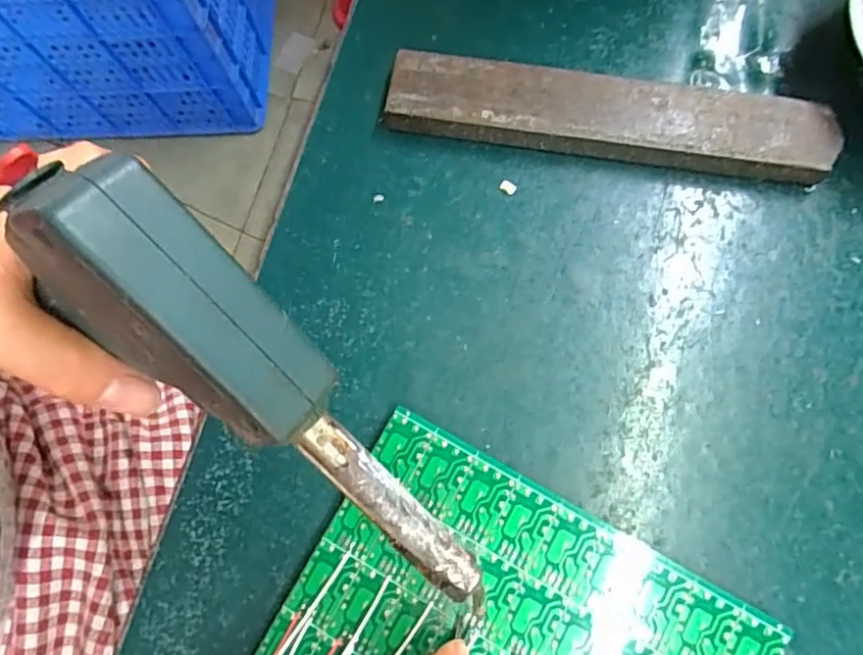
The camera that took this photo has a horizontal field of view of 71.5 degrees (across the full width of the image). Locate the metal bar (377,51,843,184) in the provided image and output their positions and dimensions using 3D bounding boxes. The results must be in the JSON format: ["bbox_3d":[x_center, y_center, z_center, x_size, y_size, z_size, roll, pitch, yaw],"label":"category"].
[{"bbox_3d":[0.080,-0.097,0.277,0.197,0.020,0.033,8,76,6],"label":"metal bar"}]

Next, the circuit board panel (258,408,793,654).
[{"bbox_3d":[0.030,0.124,0.227,0.165,0.014,0.116,28,79,10],"label":"circuit board panel"}]

